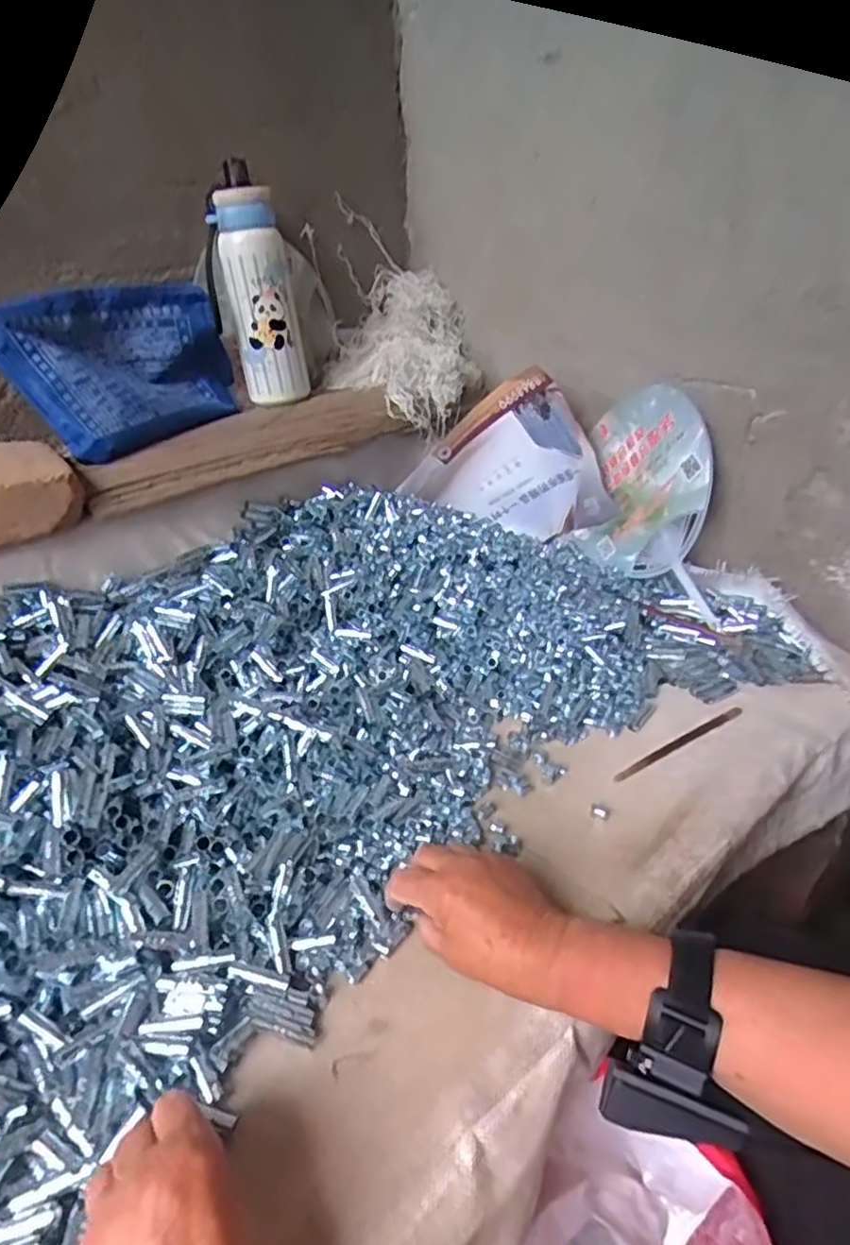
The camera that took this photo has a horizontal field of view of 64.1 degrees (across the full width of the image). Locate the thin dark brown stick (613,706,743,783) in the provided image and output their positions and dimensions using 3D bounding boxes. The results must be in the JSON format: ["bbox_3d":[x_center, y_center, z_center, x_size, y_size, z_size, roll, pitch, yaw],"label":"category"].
[{"bbox_3d":[0.232,0.109,0.617,0.153,0.004,0.013,-22,29,-21],"label":"thin dark brown stick"}]

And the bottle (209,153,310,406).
[{"bbox_3d":[-0.189,-0.383,0.784,0.078,0.234,0.059,-12,31,-14],"label":"bottle"}]

